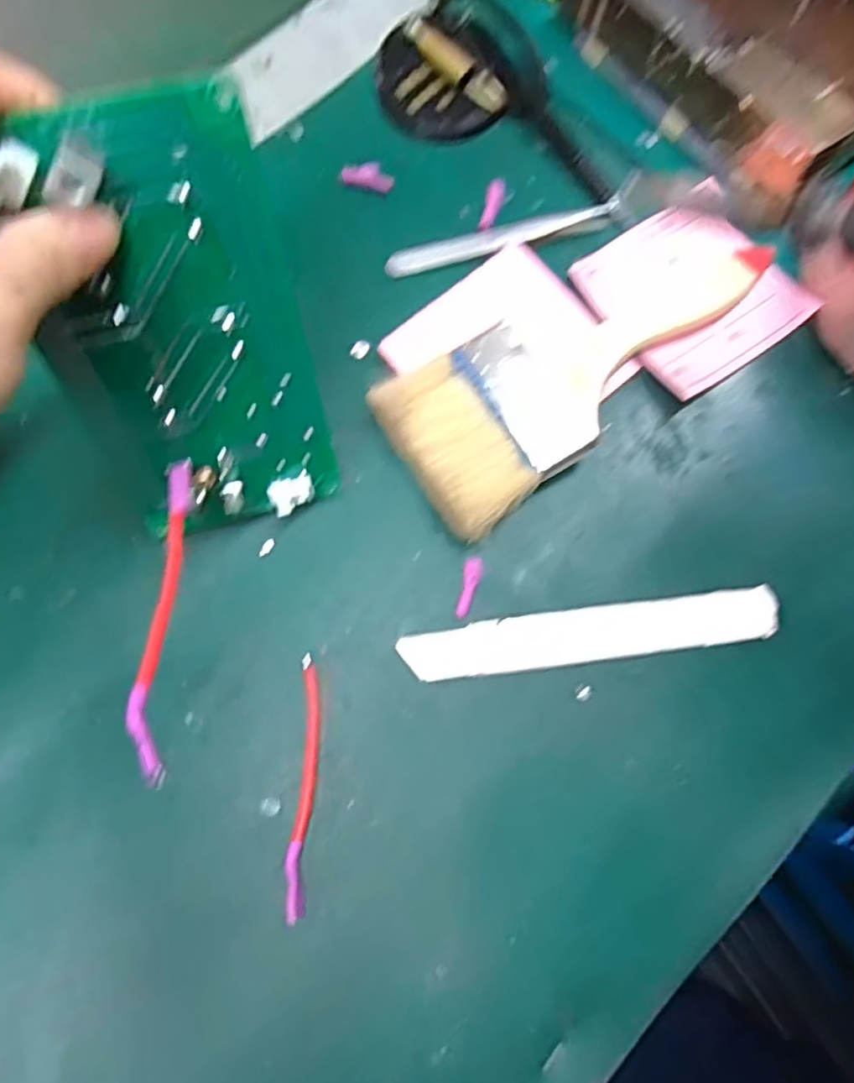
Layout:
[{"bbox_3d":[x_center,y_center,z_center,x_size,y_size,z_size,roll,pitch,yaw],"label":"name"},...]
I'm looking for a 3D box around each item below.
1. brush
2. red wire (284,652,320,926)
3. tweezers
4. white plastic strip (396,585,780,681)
[{"bbox_3d":[0.071,-0.082,0.301,0.189,0.027,0.072,-35,80,-9],"label":"brush"},{"bbox_3d":[-0.049,0.095,0.268,0.009,0.009,0.098,2,77,-1],"label":"red wire"},{"bbox_3d":[0.037,-0.146,0.324,0.113,0.005,0.014,-12,77,-5],"label":"tweezers"},{"bbox_3d":[0.070,0.039,0.285,0.157,0.006,0.022,-7,77,-3],"label":"white plastic strip"}]

